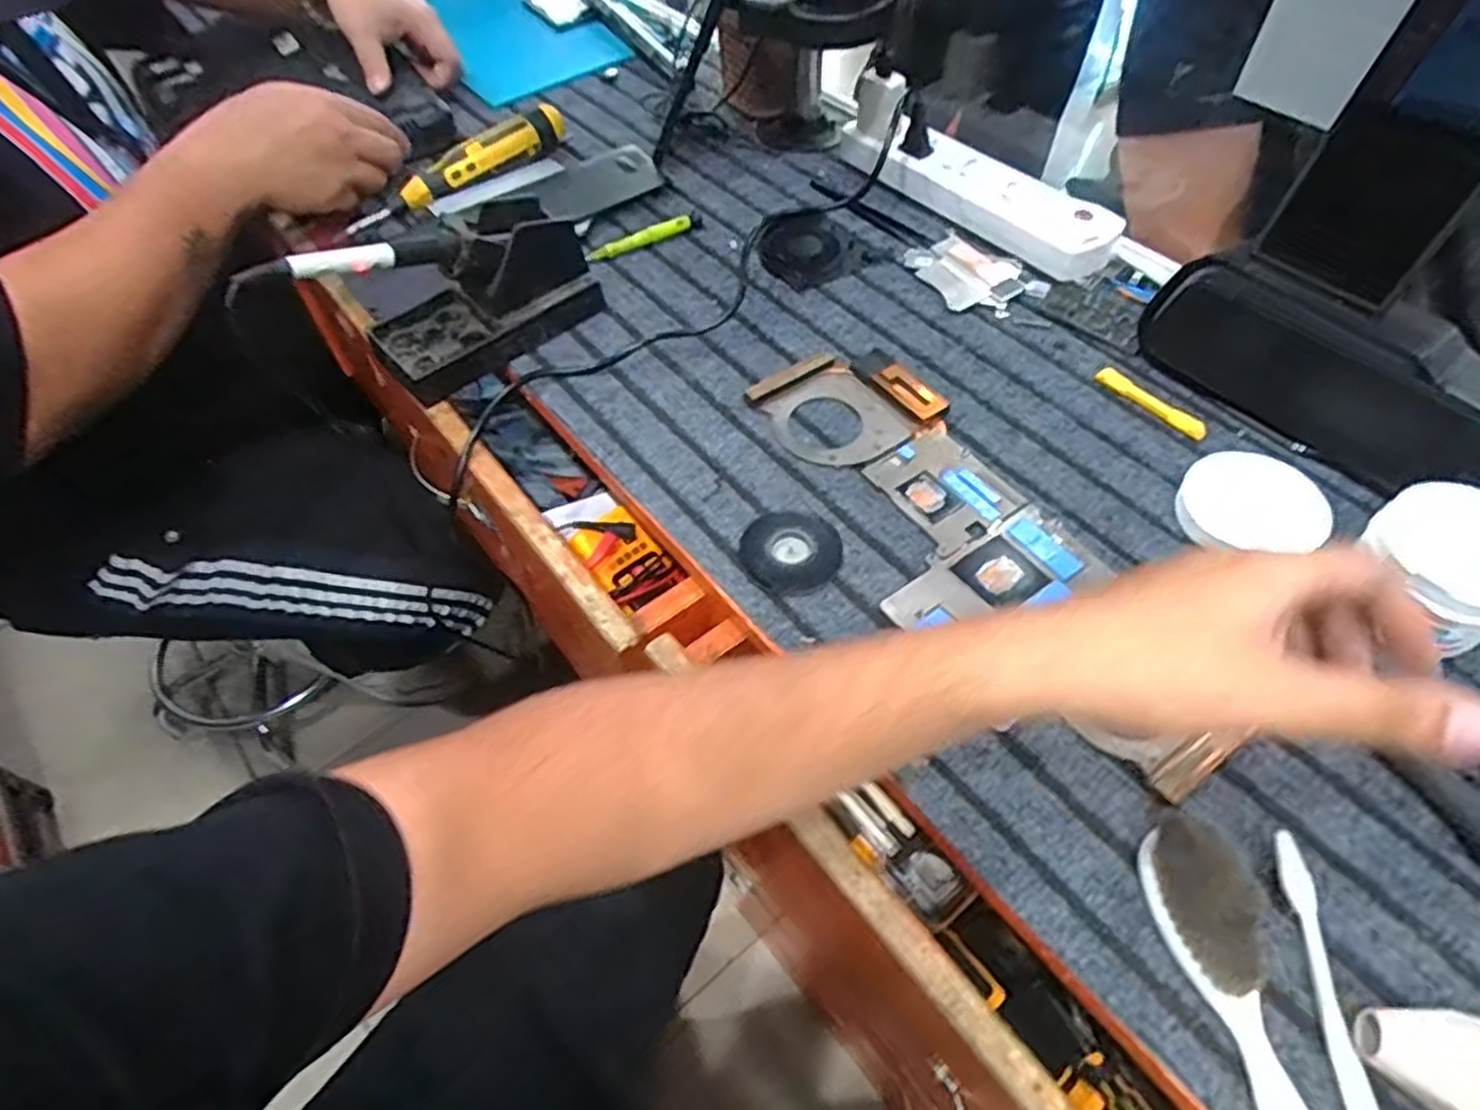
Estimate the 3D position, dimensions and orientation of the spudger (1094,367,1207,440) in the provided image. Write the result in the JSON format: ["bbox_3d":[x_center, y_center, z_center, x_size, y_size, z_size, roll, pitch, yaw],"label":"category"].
[{"bbox_3d":[0.277,-0.103,0.533,0.014,0.005,0.080,-35,60,-21],"label":"spudger"}]

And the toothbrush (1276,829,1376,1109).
[{"bbox_3d":[0.240,0.193,0.317,0.011,0.014,0.154,3,55,4],"label":"toothbrush"}]

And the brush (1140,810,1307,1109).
[{"bbox_3d":[0.207,0.181,0.320,0.036,0.029,0.143,-8,55,-4],"label":"brush"}]

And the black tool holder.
[{"bbox_3d":[-0.190,-0.194,0.574,0.160,0.075,0.083,-35,60,-21],"label":"black tool holder"}]

